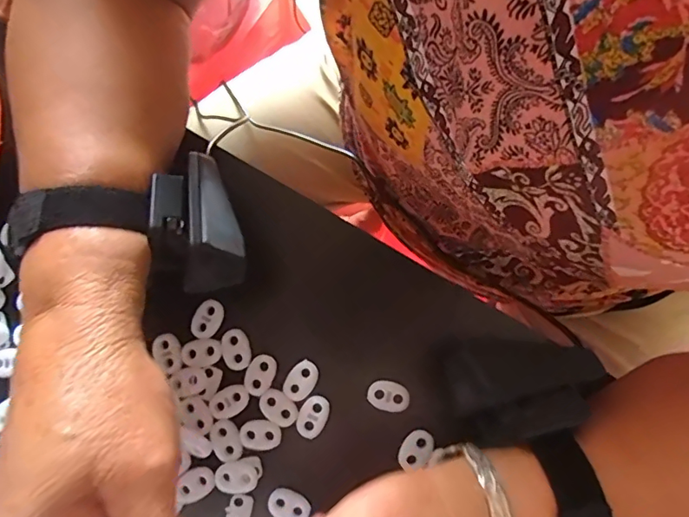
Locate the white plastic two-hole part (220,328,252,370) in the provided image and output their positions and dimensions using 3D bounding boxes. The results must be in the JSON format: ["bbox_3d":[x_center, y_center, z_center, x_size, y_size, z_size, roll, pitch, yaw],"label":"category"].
[{"bbox_3d":[-0.061,0.051,0.281,0.015,0.004,0.022,-14,78,-2],"label":"white plastic two-hole part"}]

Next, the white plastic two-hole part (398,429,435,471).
[{"bbox_3d":[0.038,0.102,0.270,0.014,0.004,0.021,34,81,8],"label":"white plastic two-hole part"}]

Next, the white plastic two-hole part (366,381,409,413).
[{"bbox_3d":[0.024,0.075,0.276,0.022,0.004,0.016,18,79,5],"label":"white plastic two-hole part"}]

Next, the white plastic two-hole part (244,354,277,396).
[{"bbox_3d":[-0.047,0.064,0.279,0.015,0.004,0.022,19,79,5],"label":"white plastic two-hole part"}]

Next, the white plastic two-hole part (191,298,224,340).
[{"bbox_3d":[-0.077,0.034,0.284,0.015,0.004,0.022,28,80,7],"label":"white plastic two-hole part"}]

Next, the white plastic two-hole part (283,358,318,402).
[{"bbox_3d":[-0.024,0.067,0.278,0.015,0.004,0.022,33,81,8],"label":"white plastic two-hole part"}]

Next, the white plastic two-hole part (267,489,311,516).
[{"bbox_3d":[-0.030,0.132,0.268,0.023,0.004,0.016,21,80,5],"label":"white plastic two-hole part"}]

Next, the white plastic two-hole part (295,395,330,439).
[{"bbox_3d":[-0.017,0.086,0.274,0.015,0.004,0.023,24,80,6],"label":"white plastic two-hole part"}]

